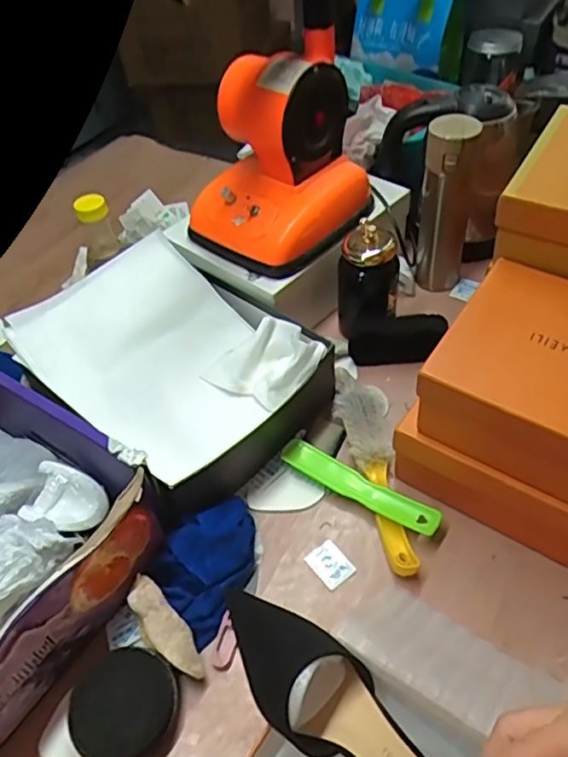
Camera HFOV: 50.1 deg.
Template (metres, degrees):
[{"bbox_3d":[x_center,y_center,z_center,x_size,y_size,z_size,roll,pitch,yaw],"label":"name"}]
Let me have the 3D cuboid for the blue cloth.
[{"bbox_3d":[-0.067,0.183,0.609,0.121,0.059,0.101,-34,53,-23],"label":"blue cloth"}]

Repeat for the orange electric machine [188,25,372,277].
[{"bbox_3d":[-0.011,-0.273,0.765,0.179,0.212,0.193,24,55,25],"label":"orange electric machine"}]

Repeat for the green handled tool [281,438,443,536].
[{"bbox_3d":[0.081,0.121,0.669,0.186,0.024,0.034,24,55,25],"label":"green handled tool"}]

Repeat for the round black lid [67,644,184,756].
[{"bbox_3d":[-0.140,0.292,0.539,0.090,0.033,0.095,-3,48,3],"label":"round black lid"}]

